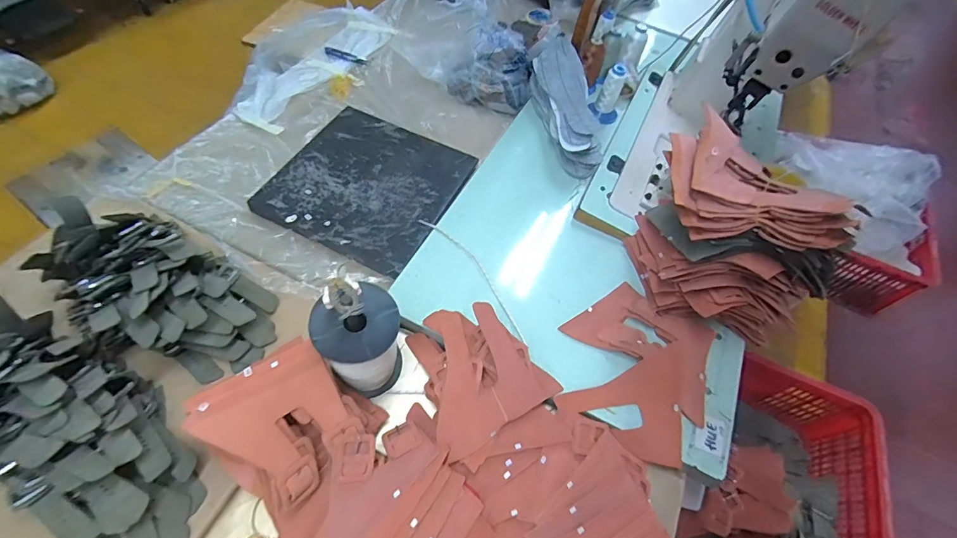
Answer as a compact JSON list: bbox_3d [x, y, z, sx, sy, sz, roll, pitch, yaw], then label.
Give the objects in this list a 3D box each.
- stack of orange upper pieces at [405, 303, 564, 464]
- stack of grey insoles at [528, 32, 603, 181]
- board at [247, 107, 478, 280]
[{"bbox_3d":[-0.010,0.129,0.597,0.177,0.080,0.190,-29,65,-19],"label":"stack of orange upper pieces"},{"bbox_3d":[0.182,-0.339,0.901,0.107,0.093,0.336,-3,59,-6],"label":"stack of grey insoles"},{"bbox_3d":[-0.205,-0.164,0.810,0.312,0.014,0.305,24,60,11],"label":"board"}]

